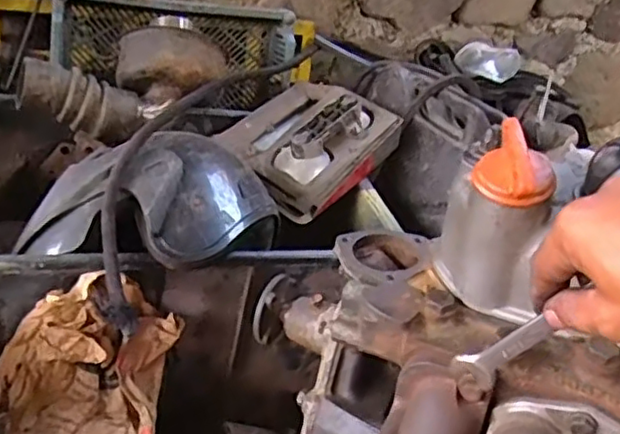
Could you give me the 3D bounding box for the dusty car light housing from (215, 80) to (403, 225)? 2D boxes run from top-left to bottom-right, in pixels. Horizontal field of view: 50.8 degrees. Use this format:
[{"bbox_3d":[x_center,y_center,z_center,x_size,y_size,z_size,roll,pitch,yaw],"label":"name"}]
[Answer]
[{"bbox_3d":[-0.011,-0.114,0.991,0.226,0.090,0.234,29,57,32],"label":"dusty car light housing"}]

